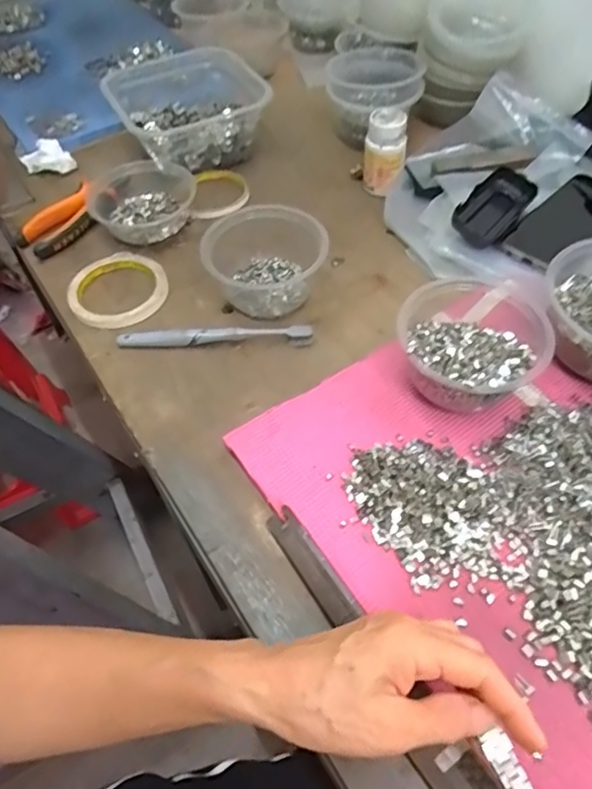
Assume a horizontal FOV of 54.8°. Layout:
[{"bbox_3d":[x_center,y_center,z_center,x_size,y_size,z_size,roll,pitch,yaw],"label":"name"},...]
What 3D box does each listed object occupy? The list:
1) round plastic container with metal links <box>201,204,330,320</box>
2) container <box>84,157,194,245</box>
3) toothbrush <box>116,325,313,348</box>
[{"bbox_3d":[-0.029,-0.131,0.553,0.117,0.062,0.097,-4,55,2],"label":"round plastic container with metal links"},{"bbox_3d":[-0.164,-0.216,0.627,0.117,0.032,0.107,-2,55,3],"label":"container"},{"bbox_3d":[-0.076,-0.055,0.532,0.179,0.015,0.021,-2,55,3],"label":"toothbrush"}]

